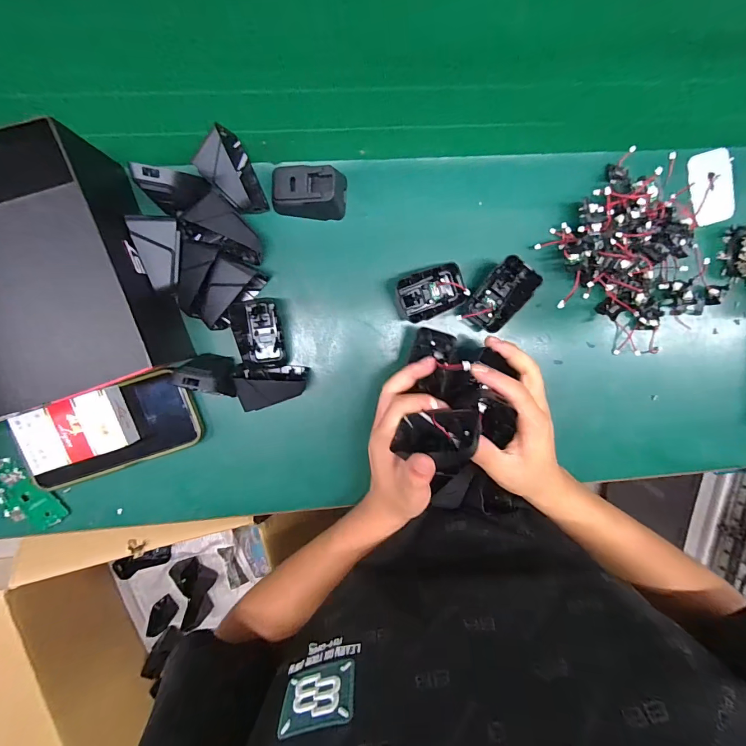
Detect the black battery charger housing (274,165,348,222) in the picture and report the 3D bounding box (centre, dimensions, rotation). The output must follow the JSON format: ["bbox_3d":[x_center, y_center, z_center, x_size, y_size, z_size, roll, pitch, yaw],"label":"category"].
[{"bbox_3d":[-0.058,-0.163,0.341,0.066,0.034,0.042,-2,98,-4],"label":"black battery charger housing"}]

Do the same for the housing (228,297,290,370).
[{"bbox_3d":[-0.108,-0.037,0.358,0.039,0.034,0.066,-9,99,-3],"label":"housing"}]

